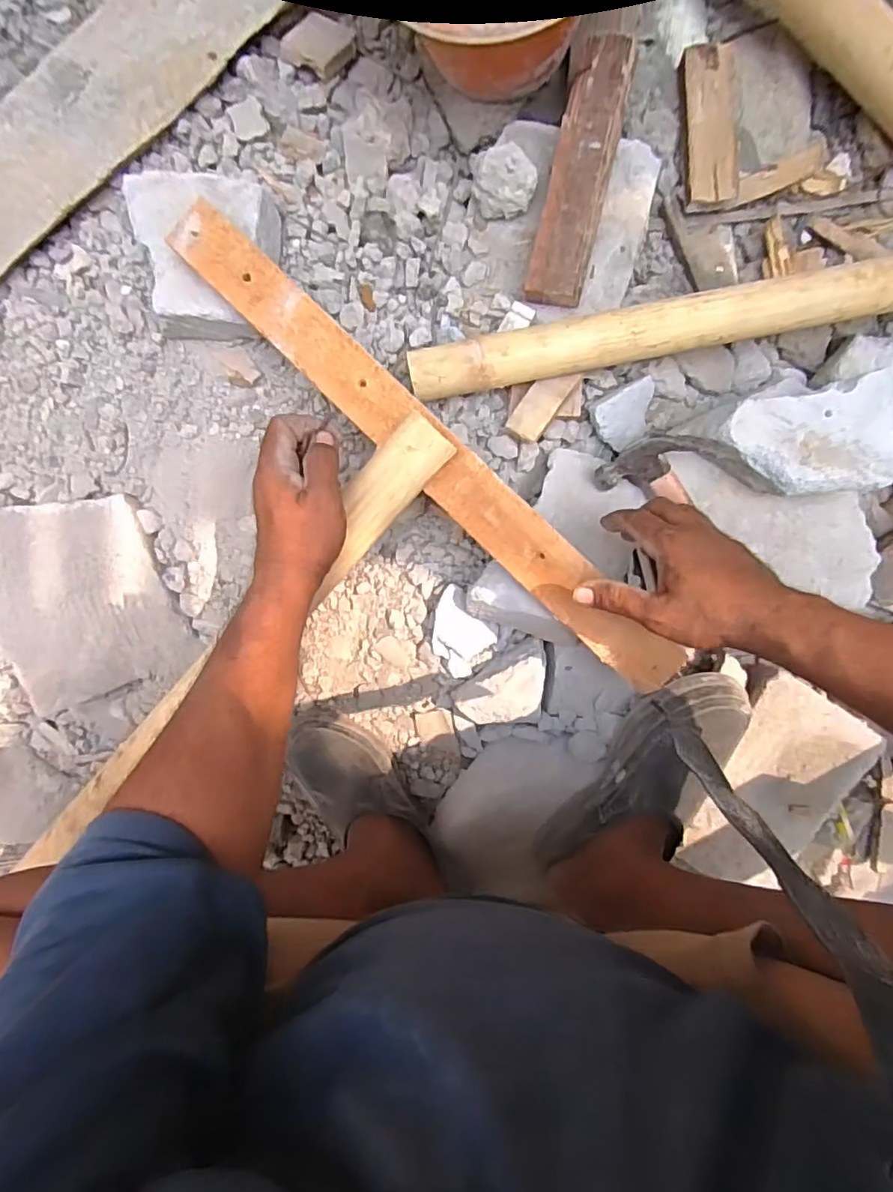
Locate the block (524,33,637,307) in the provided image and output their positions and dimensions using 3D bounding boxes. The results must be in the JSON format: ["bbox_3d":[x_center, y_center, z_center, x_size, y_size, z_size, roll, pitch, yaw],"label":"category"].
[{"bbox_3d":[0.138,-0.430,0.605,0.058,0.039,0.243,14,98,4],"label":"block"}]

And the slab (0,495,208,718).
[{"bbox_3d":[-0.422,0.006,0.666,0.197,0.045,0.237,-22,94,8],"label":"slab"}]

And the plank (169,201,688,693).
[{"bbox_3d":[-0.023,-0.139,0.535,0.606,0.015,0.056,44,99,3],"label":"plank"}]

